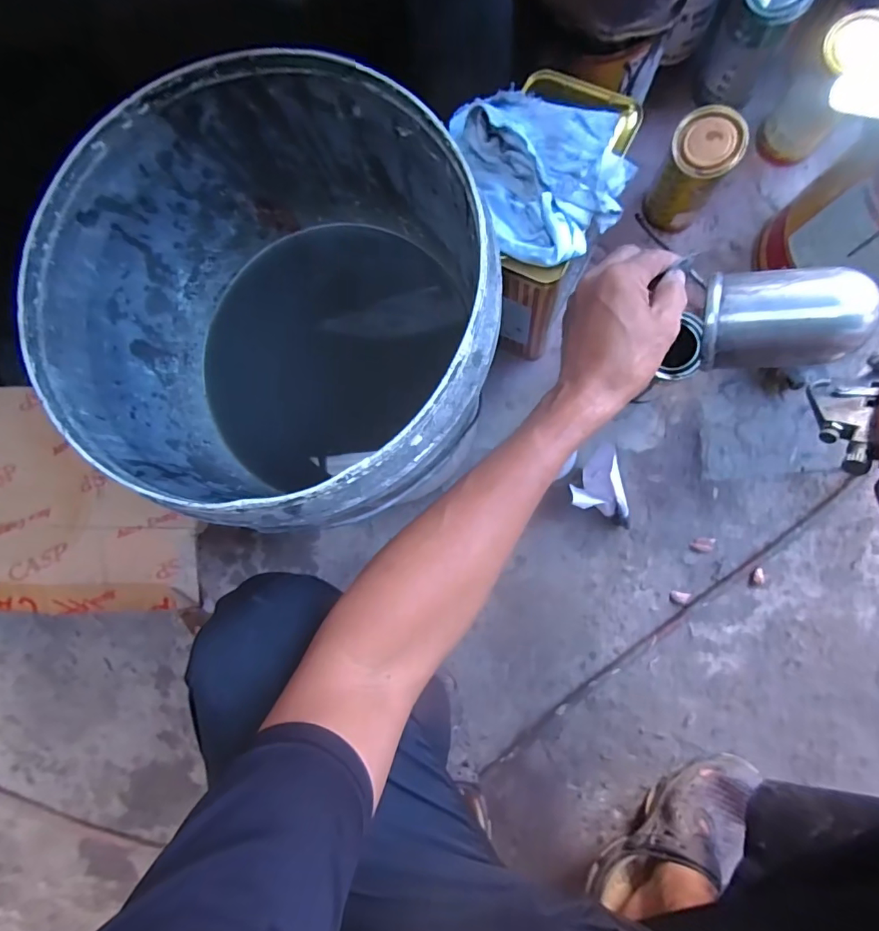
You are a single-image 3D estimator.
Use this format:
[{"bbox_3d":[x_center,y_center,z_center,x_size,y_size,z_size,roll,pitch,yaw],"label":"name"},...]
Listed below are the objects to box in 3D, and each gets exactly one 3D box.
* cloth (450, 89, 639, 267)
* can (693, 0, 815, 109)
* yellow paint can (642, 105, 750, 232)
[{"bbox_3d":[0.088,-0.243,0.394,0.134,0.062,0.146,-22,85,6],"label":"cloth"},{"bbox_3d":[0.362,-0.495,0.544,0.067,0.135,0.066,0,88,7],"label":"can"},{"bbox_3d":[0.296,-0.343,0.565,0.068,0.142,0.065,0,88,7],"label":"yellow paint can"}]

